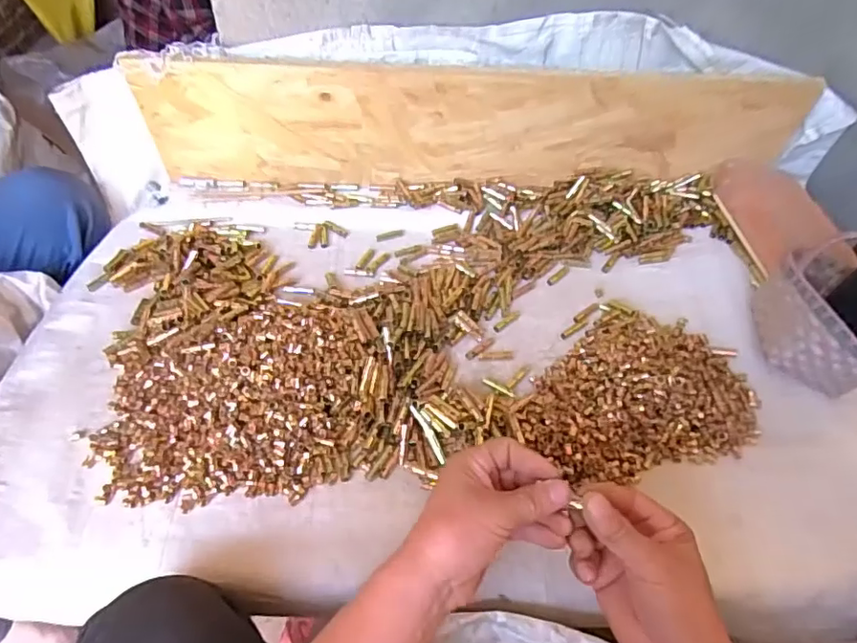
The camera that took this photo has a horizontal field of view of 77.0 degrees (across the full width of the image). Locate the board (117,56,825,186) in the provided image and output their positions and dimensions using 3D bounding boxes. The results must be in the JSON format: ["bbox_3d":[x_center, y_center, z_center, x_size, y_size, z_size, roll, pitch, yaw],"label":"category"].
[{"bbox_3d":[0.057,-0.260,0.758,0.880,0.196,0.016,1,52,0],"label":"board"}]

